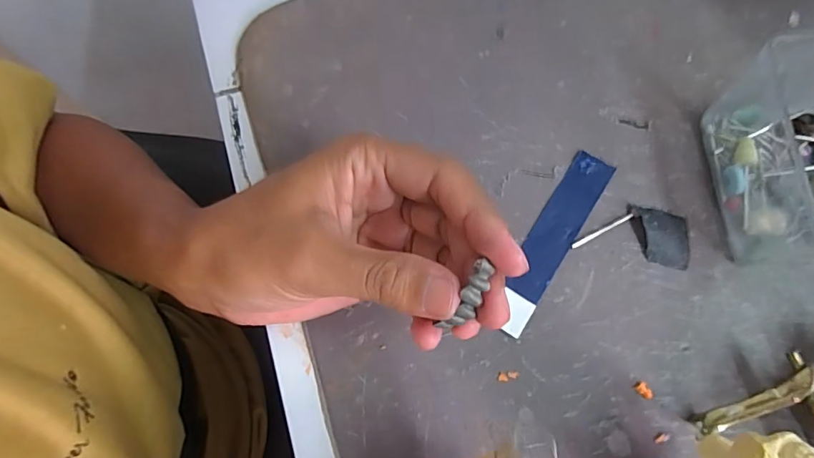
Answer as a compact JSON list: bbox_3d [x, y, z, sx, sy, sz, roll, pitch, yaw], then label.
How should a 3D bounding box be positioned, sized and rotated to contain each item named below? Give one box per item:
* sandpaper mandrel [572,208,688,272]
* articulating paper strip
[{"bbox_3d":[0.114,0.002,0.245,0.056,0.007,0.027,10,76,2],"label":"sandpaper mandrel"},{"bbox_3d":[0.073,0.005,0.245,0.021,0.004,0.102,33,78,7],"label":"articulating paper strip"}]

